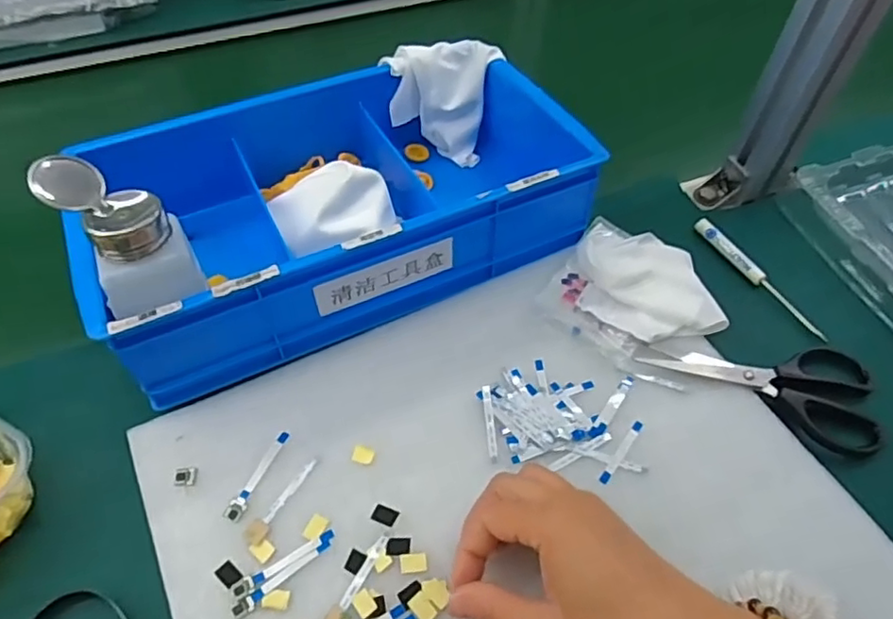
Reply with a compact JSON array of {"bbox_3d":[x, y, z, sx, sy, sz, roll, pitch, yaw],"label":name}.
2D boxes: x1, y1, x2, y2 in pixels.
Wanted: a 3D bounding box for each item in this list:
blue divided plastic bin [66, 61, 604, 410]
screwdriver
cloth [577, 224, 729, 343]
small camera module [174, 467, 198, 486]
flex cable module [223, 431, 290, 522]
[{"bbox_3d":[-0.080,-0.096,0.460,0.343,0.080,0.209,-22,59,-16],"label":"blue divided plastic bin"},{"bbox_3d":[0.243,-0.027,0.474,0.013,0.009,0.128,-29,61,-20],"label":"screwdriver"},{"bbox_3d":[0.141,-0.028,0.452,0.092,0.023,0.111,-9,56,-7],"label":"cloth"},{"bbox_3d":[-0.160,0.101,0.371,0.014,0.004,0.011,3,56,1],"label":"small camera module"},{"bbox_3d":[-0.116,0.100,0.373,0.011,0.004,0.060,21,58,13],"label":"flex cable module"}]

